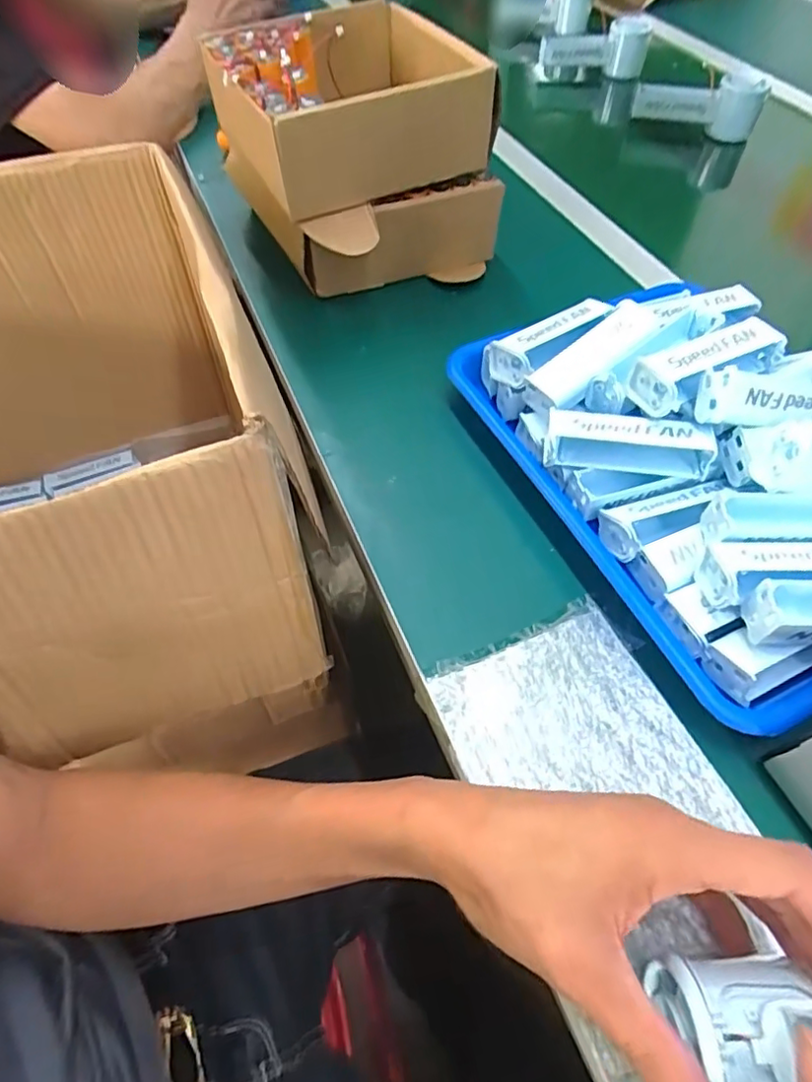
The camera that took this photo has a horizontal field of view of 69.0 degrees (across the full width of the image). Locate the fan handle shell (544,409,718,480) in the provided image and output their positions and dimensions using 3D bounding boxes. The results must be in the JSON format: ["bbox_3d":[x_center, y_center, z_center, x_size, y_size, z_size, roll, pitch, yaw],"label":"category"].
[{"bbox_3d":[0.141,-0.061,0.377,0.100,0.030,0.025,9,56,6],"label":"fan handle shell"}]

